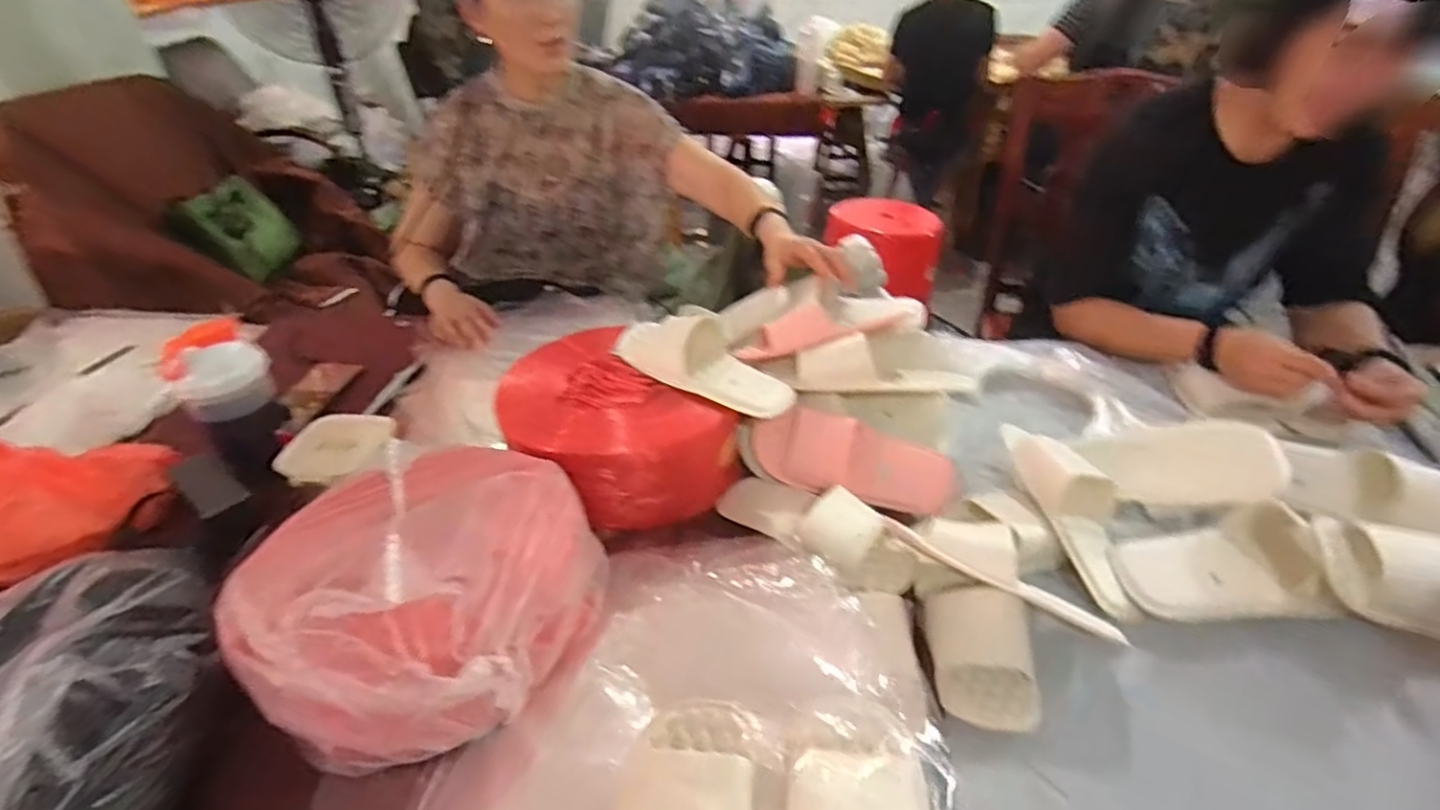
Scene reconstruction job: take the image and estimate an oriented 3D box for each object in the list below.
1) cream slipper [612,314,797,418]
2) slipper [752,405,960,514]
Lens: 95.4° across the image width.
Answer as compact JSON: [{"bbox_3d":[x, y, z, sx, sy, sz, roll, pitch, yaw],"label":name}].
[{"bbox_3d":[-0.023,-0.053,0.789,0.227,0.069,0.093,21,42,28],"label":"cream slipper"},{"bbox_3d":[0.157,0.066,0.776,0.241,0.092,0.042,14,-6,5],"label":"slipper"}]

